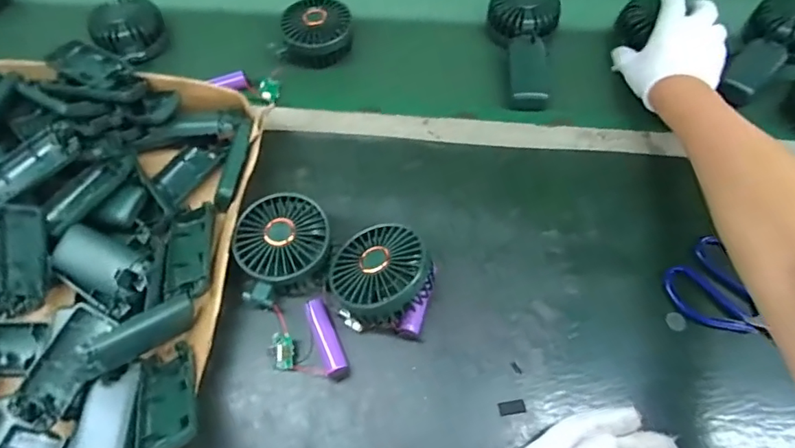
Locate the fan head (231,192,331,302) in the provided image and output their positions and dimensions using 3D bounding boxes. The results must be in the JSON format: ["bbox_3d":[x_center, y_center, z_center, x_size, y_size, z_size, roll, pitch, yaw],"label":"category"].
[{"bbox_3d":[-0.105,0.019,0.473,0.084,0.038,0.090,-1,66,2],"label":"fan head"}]

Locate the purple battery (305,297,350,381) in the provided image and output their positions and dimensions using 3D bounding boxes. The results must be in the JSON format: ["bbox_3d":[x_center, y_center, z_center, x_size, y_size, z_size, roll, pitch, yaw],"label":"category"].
[{"bbox_3d":[-0.063,0.101,0.447,0.020,0.014,0.072,-22,67,-8],"label":"purple battery"}]

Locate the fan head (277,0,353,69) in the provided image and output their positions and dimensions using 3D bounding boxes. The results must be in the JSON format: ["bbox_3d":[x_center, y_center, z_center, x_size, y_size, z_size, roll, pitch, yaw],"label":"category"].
[{"bbox_3d":[-0.098,-0.231,0.614,0.084,0.035,0.076,-6,66,-1],"label":"fan head"}]

